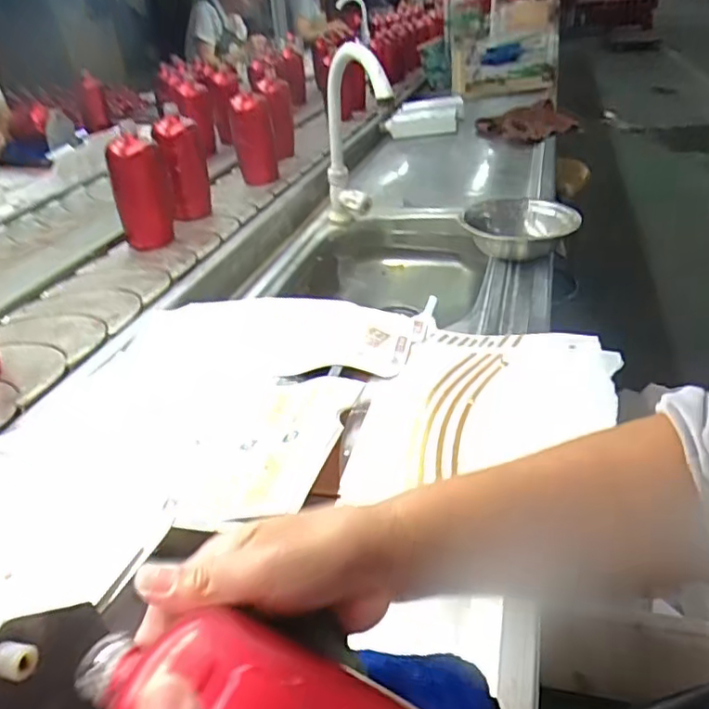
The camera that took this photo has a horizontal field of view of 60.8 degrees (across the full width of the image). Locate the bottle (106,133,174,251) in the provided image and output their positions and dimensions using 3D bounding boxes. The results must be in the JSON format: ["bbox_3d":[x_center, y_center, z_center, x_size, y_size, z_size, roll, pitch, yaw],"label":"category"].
[{"bbox_3d":[-0.358,-0.276,1.009,0.086,0.172,0.073,-14,32,-15],"label":"bottle"}]

